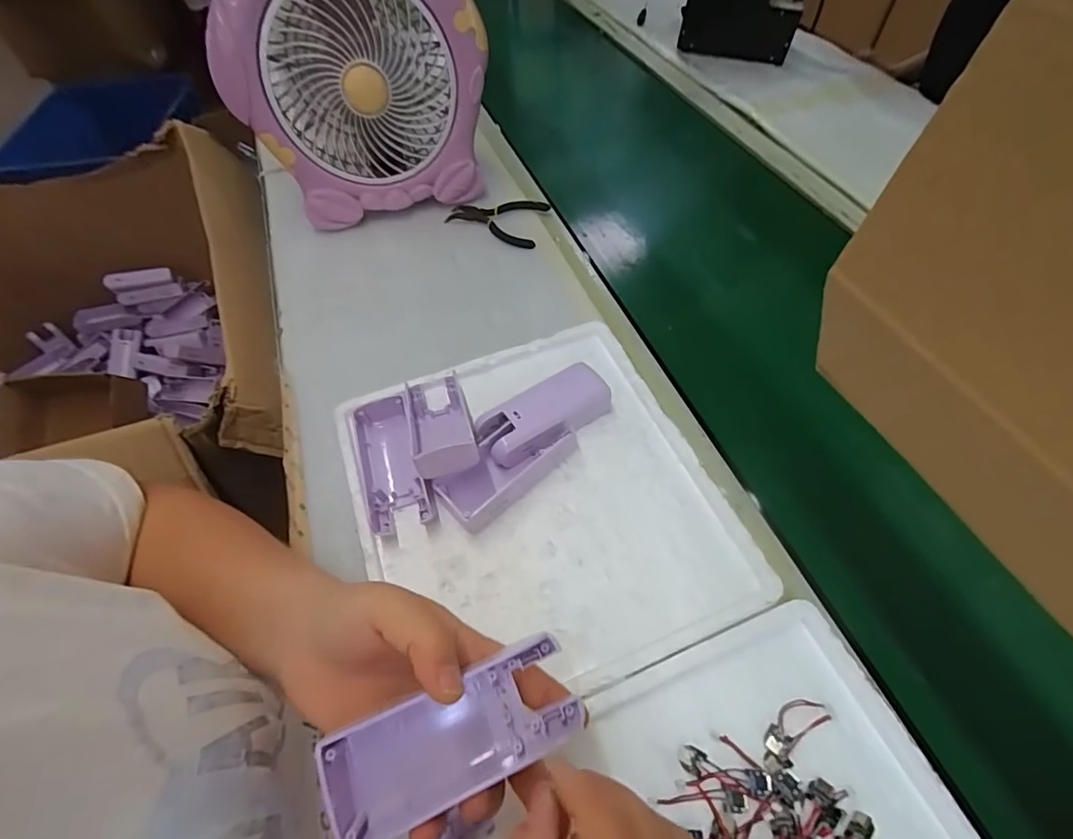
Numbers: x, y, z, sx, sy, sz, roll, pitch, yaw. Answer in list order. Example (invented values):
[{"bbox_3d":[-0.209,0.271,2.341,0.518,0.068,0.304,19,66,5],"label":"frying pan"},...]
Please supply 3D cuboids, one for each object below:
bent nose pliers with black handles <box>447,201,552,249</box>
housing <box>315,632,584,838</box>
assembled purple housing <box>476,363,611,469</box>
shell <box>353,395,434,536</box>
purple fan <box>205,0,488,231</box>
[{"bbox_3d":[-0.048,-0.241,0.580,0.112,0.018,0.084,12,58,12],"label":"bent nose pliers with black handles"},{"bbox_3d":[-0.037,0.142,0.216,0.112,0.019,0.044,-19,57,-13],"label":"housing"},{"bbox_3d":[0.007,-0.001,0.388,0.107,0.030,0.044,-30,60,-15],"label":"assembled purple housing"},{"bbox_3d":[-0.112,0.035,0.373,0.045,0.025,0.107,-18,57,-8],"label":"shell"},{"bbox_3d":[-0.189,-0.367,0.529,0.259,0.264,0.146,-12,57,-7],"label":"purple fan"}]

